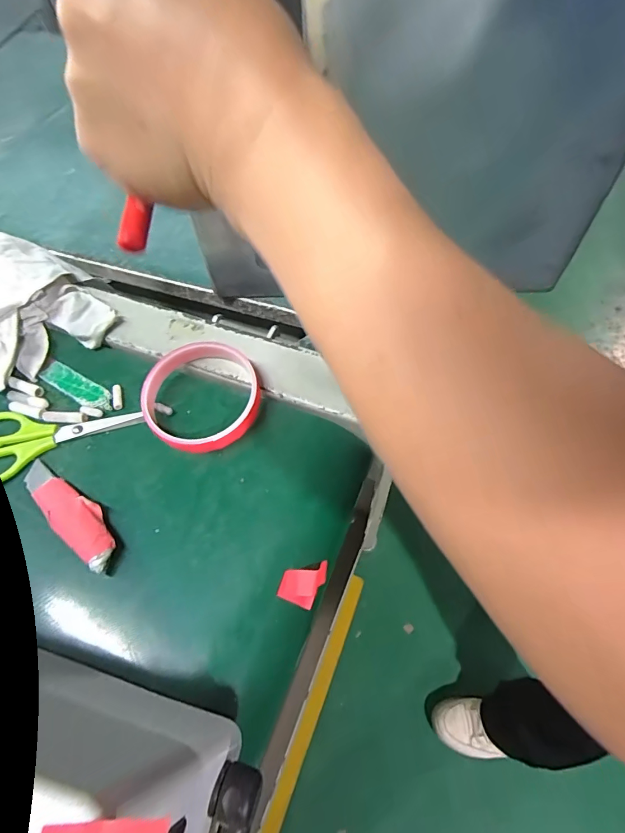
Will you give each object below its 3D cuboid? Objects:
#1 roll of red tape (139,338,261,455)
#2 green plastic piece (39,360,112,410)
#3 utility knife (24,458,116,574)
[{"bbox_3d":[-0.081,-0.014,0.316,0.083,0.025,0.086,-1,59,2],"label":"roll of red tape"},{"bbox_3d":[-0.188,-0.025,0.341,0.075,0.004,0.019,28,64,18],"label":"green plastic piece"},{"bbox_3d":[-0.163,0.062,0.286,0.101,0.011,0.026,33,66,20],"label":"utility knife"}]

